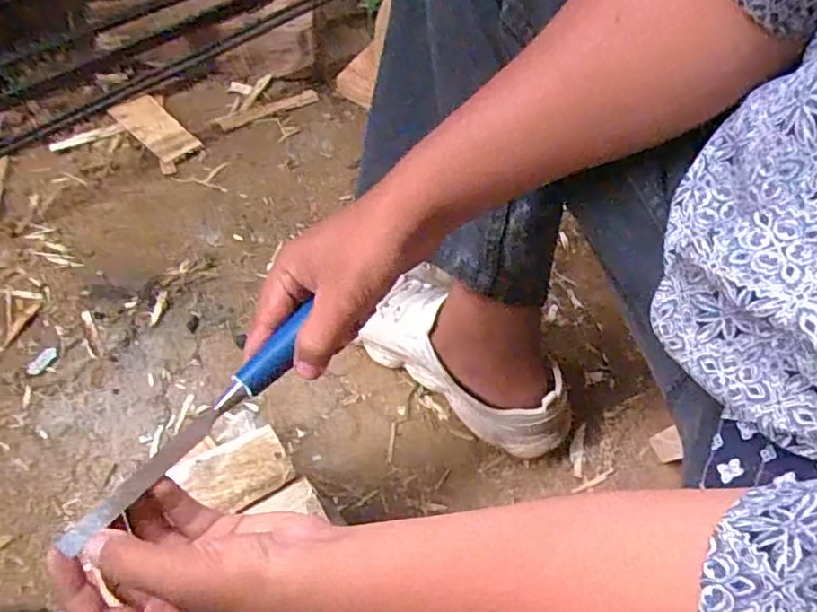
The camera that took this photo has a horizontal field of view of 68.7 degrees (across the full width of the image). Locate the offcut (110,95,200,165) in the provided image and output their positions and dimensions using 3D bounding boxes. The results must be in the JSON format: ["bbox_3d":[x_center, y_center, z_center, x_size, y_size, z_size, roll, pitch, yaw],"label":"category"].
[{"bbox_3d":[-0.327,-0.231,0.771,0.056,0.010,0.117,-42,73,-17],"label":"offcut"}]

